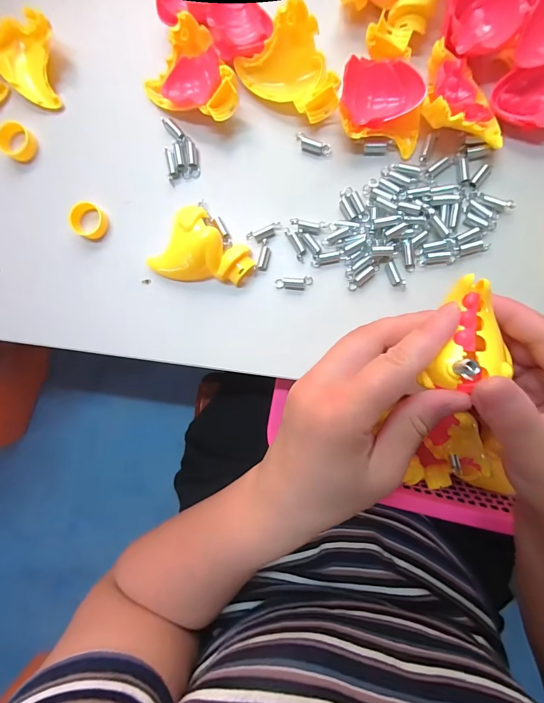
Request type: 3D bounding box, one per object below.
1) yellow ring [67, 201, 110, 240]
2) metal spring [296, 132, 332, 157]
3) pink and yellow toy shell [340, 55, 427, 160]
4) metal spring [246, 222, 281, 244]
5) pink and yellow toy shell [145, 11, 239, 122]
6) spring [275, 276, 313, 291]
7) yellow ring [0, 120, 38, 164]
[{"bbox_3d":[-0.141,-0.101,0.257,0.025,0.013,0.025,0,92,4],"label":"yellow ring"},{"bbox_3d":[0.031,-0.154,0.246,0.028,0.006,0.010,22,94,3],"label":"metal spring"},{"bbox_3d":[0.077,-0.170,0.230,0.057,0.024,0.046,9,93,4],"label":"pink and yellow toy shell"},{"bbox_3d":[-0.006,-0.090,0.253,0.027,0.005,0.009,-23,90,5],"label":"metal spring"},{"bbox_3d":[-0.056,-0.191,0.238,0.054,0.031,0.063,-38,89,5],"label":"pink and yellow toy shell"},{"bbox_3d":[0.017,-0.051,0.251,0.028,0.007,0.010,-4,92,4],"label":"spring"},{"bbox_3d":[-0.200,-0.164,0.257,0.030,0.010,0.025,30,94,2],"label":"yellow ring"}]

